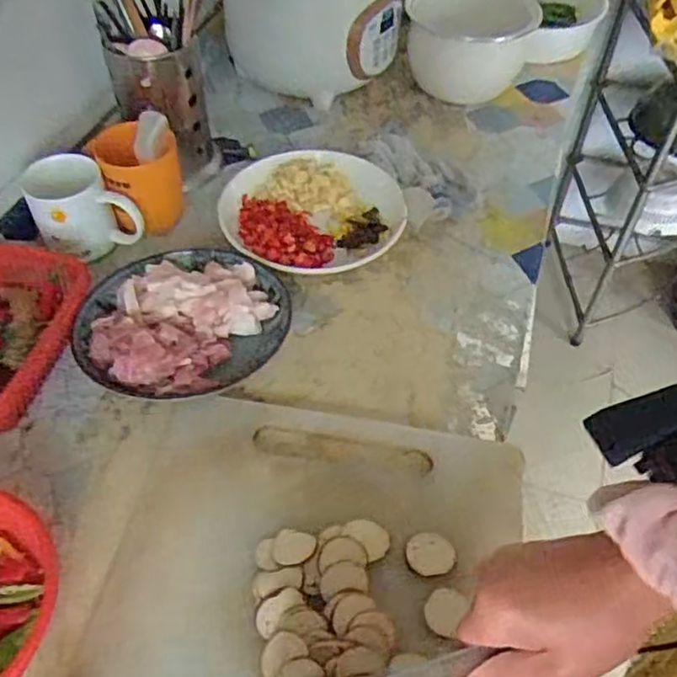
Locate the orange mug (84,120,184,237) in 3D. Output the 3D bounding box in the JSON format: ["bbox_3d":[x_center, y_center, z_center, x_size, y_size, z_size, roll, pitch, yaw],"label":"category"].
[{"bbox_3d":[-0.213,-0.173,0.728,0.082,0.093,0.080,-21,51,-18],"label":"orange mug"}]

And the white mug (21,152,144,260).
[{"bbox_3d":[-0.269,-0.137,0.697,0.093,0.082,0.084,-30,54,-24],"label":"white mug"}]

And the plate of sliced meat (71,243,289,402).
[{"bbox_3d":[-0.149,-0.017,0.634,0.189,0.061,0.174,0,48,0],"label":"plate of sliced meat"}]

